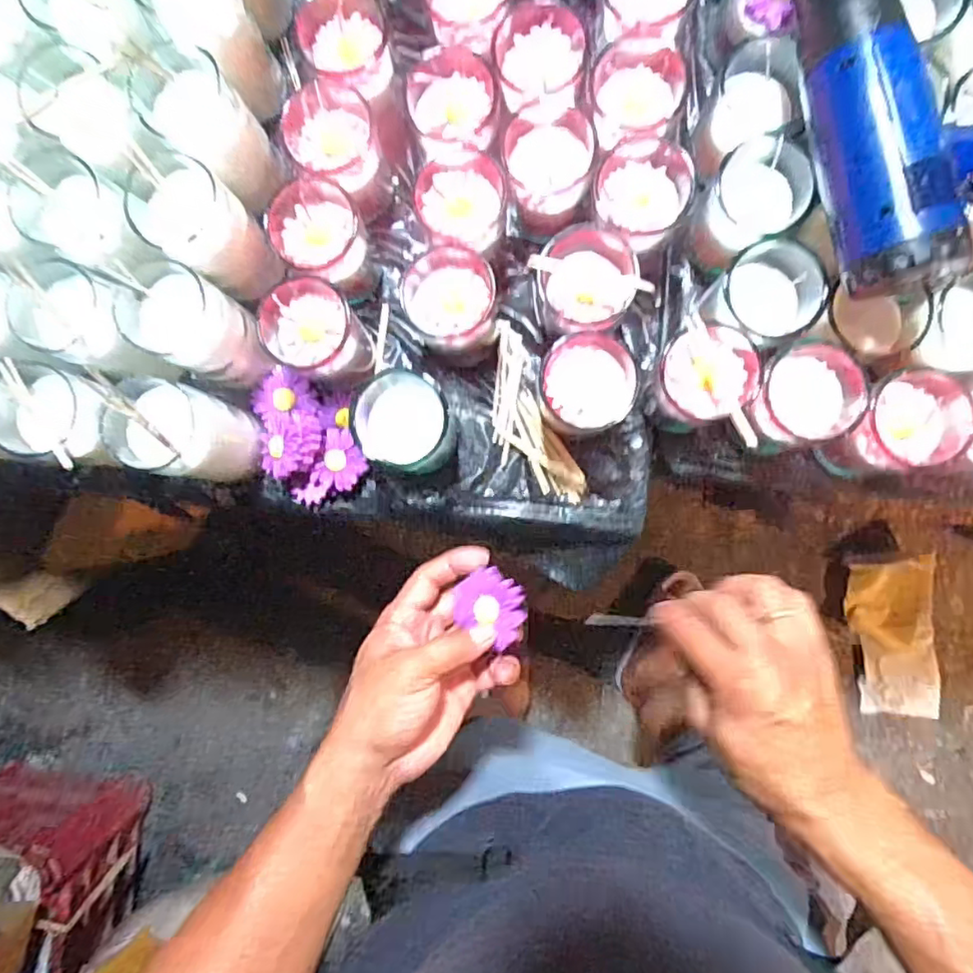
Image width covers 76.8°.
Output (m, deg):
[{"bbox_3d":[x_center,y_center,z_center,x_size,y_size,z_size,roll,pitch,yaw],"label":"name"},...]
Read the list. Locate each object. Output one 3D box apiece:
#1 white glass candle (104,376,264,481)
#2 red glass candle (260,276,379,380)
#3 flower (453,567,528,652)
[{"bbox_3d":[-0.237,-0.042,0.483,0.076,0.104,0.067,11,89,3],"label":"white glass candle"},{"bbox_3d":[-0.138,-0.126,0.510,0.079,0.074,0.068,27,90,3],"label":"red glass candle"},{"bbox_3d":[0.003,0.079,0.408,0.047,0.022,0.044,0,88,3],"label":"flower"}]

